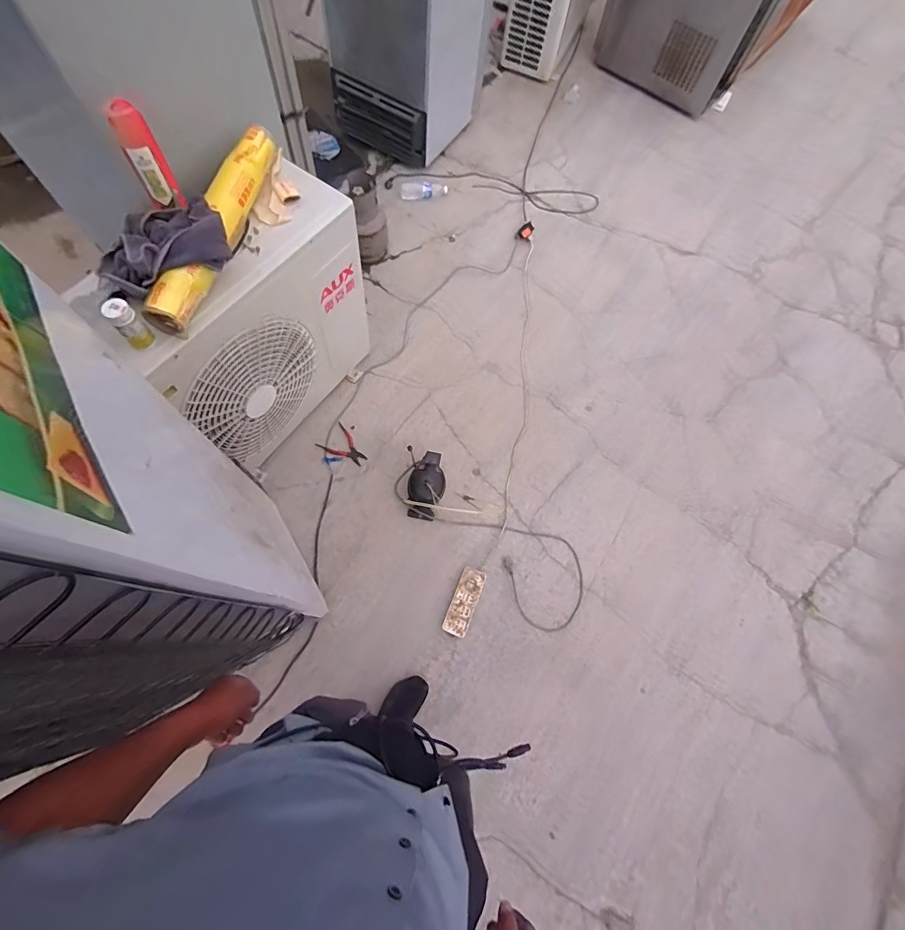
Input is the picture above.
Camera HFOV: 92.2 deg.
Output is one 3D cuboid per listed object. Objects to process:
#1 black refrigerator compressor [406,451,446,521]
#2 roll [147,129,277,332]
[{"bbox_3d":[-0.083,0.062,1.478,0.120,0.150,0.217,12,68,0],"label":"black refrigerator compressor"},{"bbox_3d":[-0.529,-0.562,0.990,0.088,0.068,0.606,12,68,0],"label":"roll"}]

